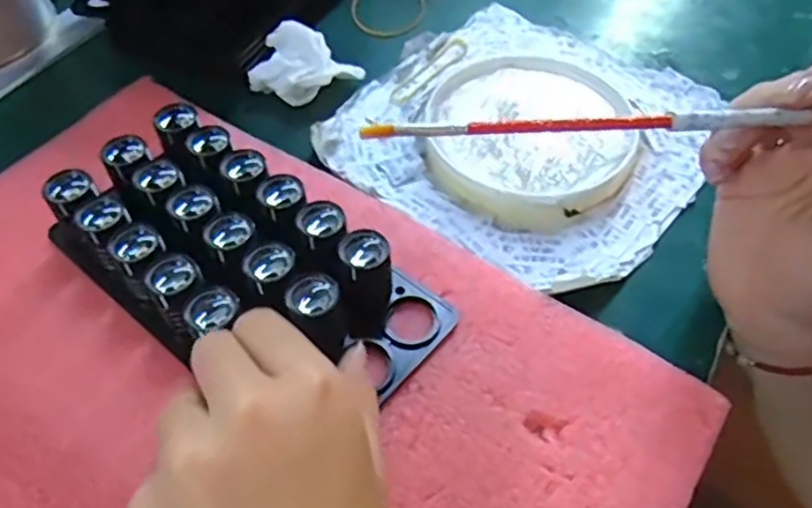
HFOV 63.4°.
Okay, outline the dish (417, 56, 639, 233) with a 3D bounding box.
[{"bbox_3d":[0.071,-0.073,0.382,0.119,0.017,0.124,0,52,0],"label":"dish"}]

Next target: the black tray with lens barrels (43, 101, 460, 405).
[{"bbox_3d":[-0.073,0.000,0.309,0.187,0.037,0.102,29,57,21],"label":"black tray with lens barrels"}]

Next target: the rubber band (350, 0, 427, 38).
[{"bbox_3d":[-0.013,-0.183,0.489,0.053,0.009,0.072,29,58,8],"label":"rubber band"}]

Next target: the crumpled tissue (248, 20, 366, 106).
[{"bbox_3d":[-0.062,-0.119,0.411,0.057,0.032,0.043,19,54,14],"label":"crumpled tissue"}]

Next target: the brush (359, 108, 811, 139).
[{"bbox_3d":[0.107,-0.050,0.245,0.243,0.008,0.005,-2,52,2],"label":"brush"}]

